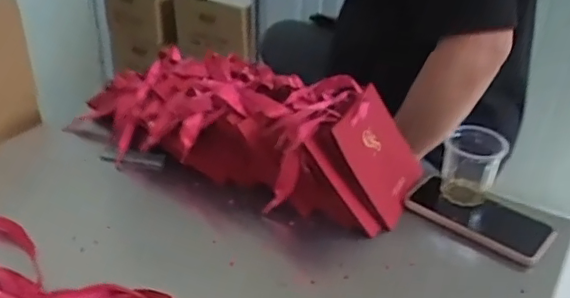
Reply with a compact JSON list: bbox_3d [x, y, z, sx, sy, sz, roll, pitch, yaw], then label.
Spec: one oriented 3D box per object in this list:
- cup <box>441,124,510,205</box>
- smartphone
[{"bbox_3d":[0.233,0.026,0.737,0.070,0.087,0.075,11,32,15],"label":"cup"},{"bbox_3d":[0.231,0.080,0.712,0.167,0.013,0.086,25,41,31],"label":"smartphone"}]

